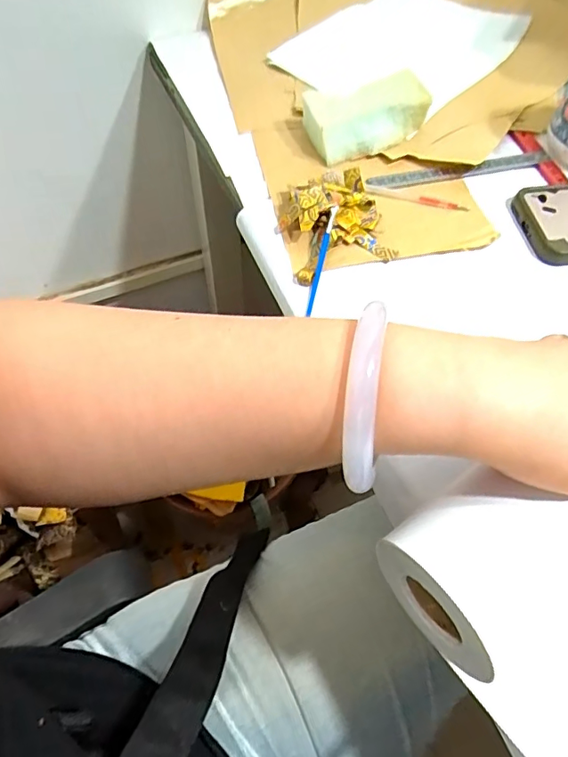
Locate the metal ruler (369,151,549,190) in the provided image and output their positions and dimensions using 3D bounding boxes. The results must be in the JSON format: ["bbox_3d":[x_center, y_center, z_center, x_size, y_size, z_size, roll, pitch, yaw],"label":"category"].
[{"bbox_3d":[0.152,-0.180,0.444,0.164,0.004,0.017,-11,70,-8],"label":"metal ruler"}]

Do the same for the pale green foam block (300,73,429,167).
[{"bbox_3d":[0.071,-0.231,0.451,0.102,0.039,0.055,-19,61,-12],"label":"pale green foam block"}]

